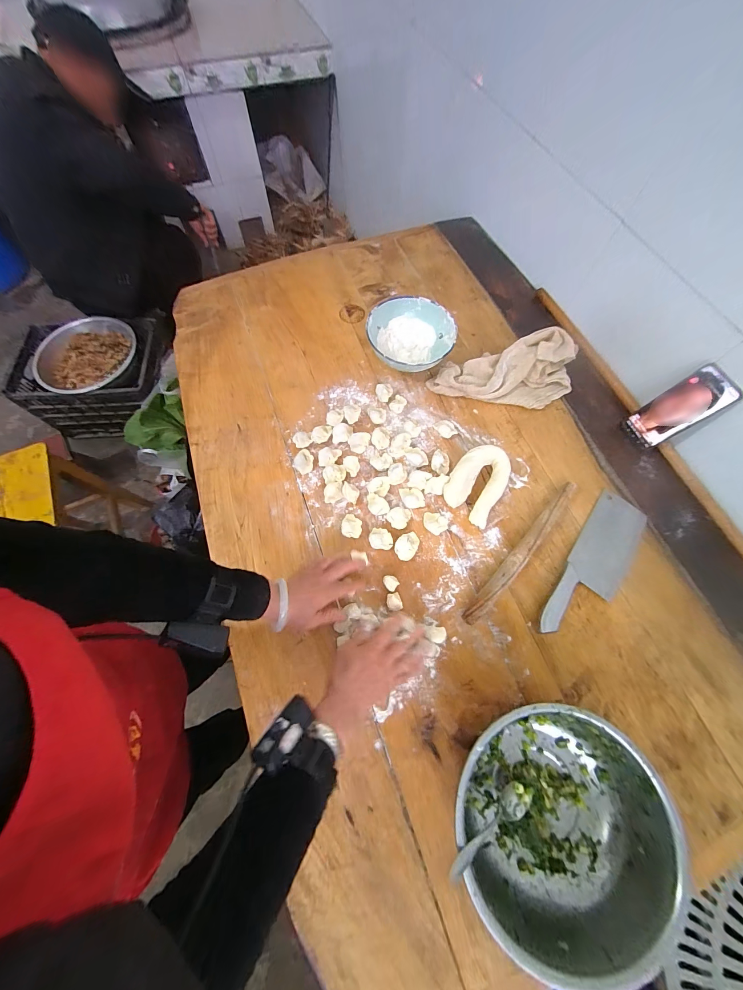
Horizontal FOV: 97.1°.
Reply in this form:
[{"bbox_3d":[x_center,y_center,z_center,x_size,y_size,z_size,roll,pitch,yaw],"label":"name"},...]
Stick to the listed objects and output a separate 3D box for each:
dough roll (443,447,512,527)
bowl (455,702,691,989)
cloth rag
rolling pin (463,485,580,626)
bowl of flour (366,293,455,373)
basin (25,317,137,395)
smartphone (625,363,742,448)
[{"bbox_3d":[0.191,-0.024,0.590,0.093,0.041,0.132,32,72,12],"label":"dough roll"},{"bbox_3d":[0.221,0.394,0.409,0.231,0.097,0.235,0,69,0],"label":"bowl"},{"bbox_3d":[0.272,-0.246,0.674,0.295,0.056,0.157,-16,70,-6],"label":"cloth rag"},{"bbox_3d":[0.256,0.095,0.556,0.026,0.028,0.306,41,74,14],"label":"rolling pin"},{"bbox_3d":[0.082,-0.319,0.688,0.172,0.077,0.175,0,69,0],"label":"bowl of flour"},{"bbox_3d":[-1.058,-0.516,1.208,0.314,0.054,0.343,0,69,0],"label":"basin"},{"bbox_3d":[0.550,-0.152,0.589,0.012,0.150,0.074,-21,73,-31],"label":"smartphone"}]

